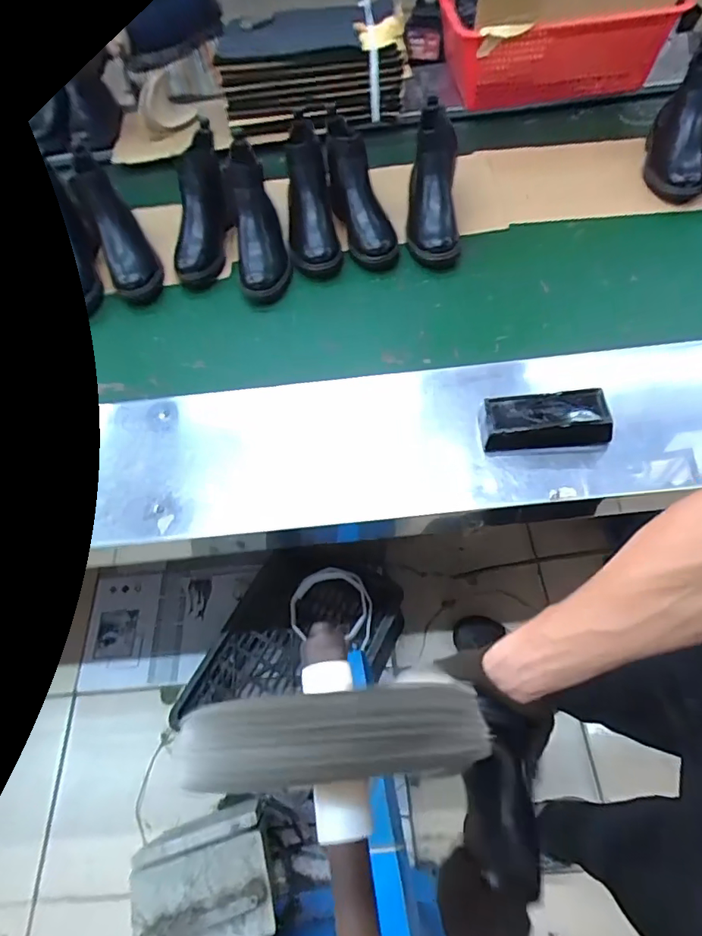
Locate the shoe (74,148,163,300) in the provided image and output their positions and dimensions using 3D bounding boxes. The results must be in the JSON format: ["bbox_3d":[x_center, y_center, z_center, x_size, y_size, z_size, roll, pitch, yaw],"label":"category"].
[{"bbox_3d":[-0.407,-0.415,0.889,0.081,0.080,0.244,-24,97,-12],"label":"shoe"}]

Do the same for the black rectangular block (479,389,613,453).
[{"bbox_3d":[0.250,-0.062,0.658,0.158,0.049,0.063,-3,57,4],"label":"black rectangular block"}]

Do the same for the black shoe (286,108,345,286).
[{"bbox_3d":[-0.079,-0.482,0.918,0.090,0.179,0.264,-10,57,-1],"label":"black shoe"}]

